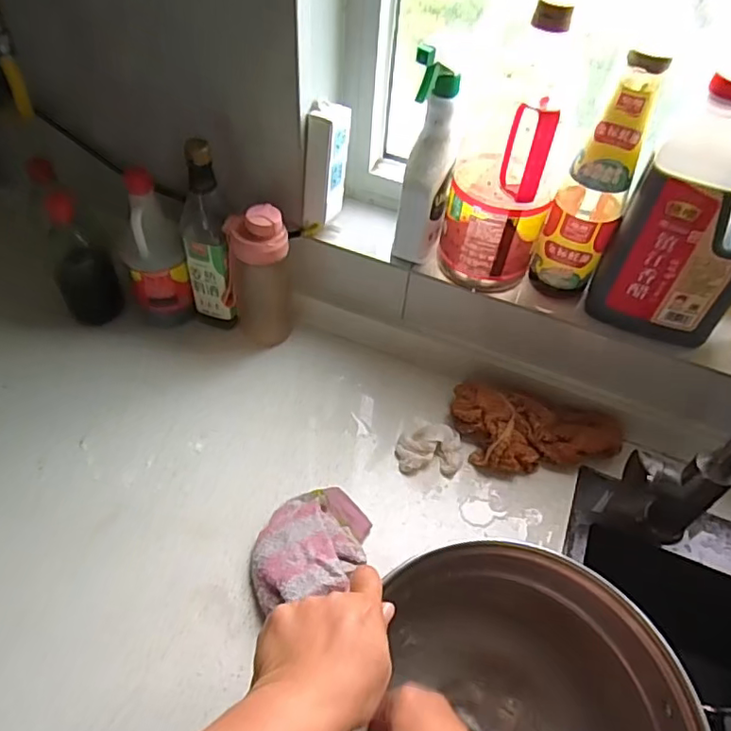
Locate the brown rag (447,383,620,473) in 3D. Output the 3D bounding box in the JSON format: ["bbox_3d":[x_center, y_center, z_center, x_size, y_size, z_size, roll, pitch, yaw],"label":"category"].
[{"bbox_3d":[0.214,0.074,0.705,0.201,0.042,0.116,-2,50,-6],"label":"brown rag"}]

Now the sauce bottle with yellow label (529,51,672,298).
[{"bbox_3d":[0.241,-0.183,0.597,0.071,0.261,0.060,20,51,13],"label":"sauce bottle with yellow label"}]

